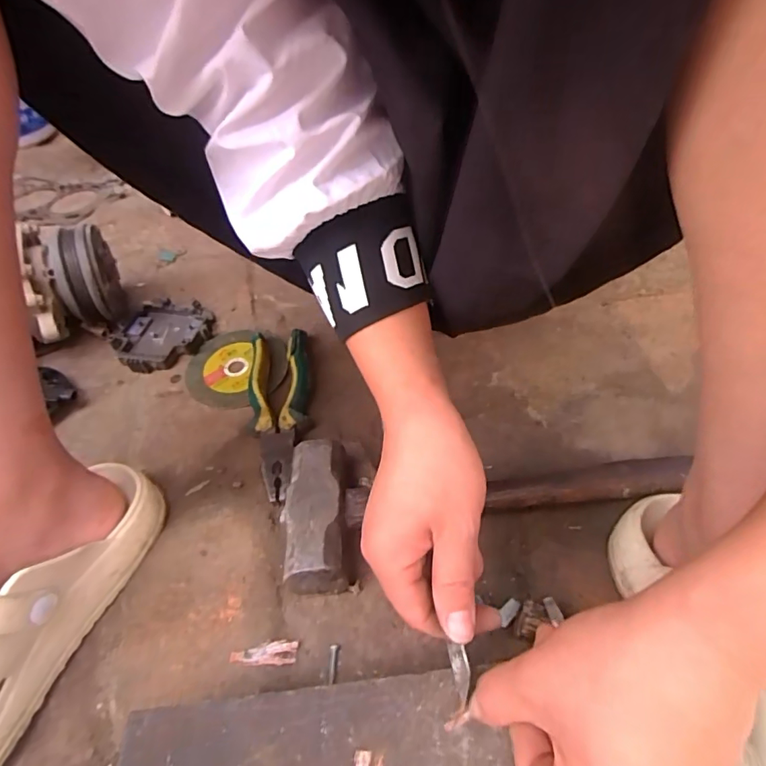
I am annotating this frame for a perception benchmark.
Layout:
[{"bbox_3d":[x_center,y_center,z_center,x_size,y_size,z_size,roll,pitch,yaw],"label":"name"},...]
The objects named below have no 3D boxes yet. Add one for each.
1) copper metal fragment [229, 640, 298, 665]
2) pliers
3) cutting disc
[{"bbox_3d":[-0.077,0.174,0.327,0.041,0.006,0.014,-4,47,3],"label":"copper metal fragment"},{"bbox_3d":[-0.093,0.020,0.460,0.058,0.016,0.188,-10,47,-3],"label":"pliers"},{"bbox_3d":[-0.149,-0.017,0.517,0.099,0.006,0.098,-1,53,1],"label":"cutting disc"}]

